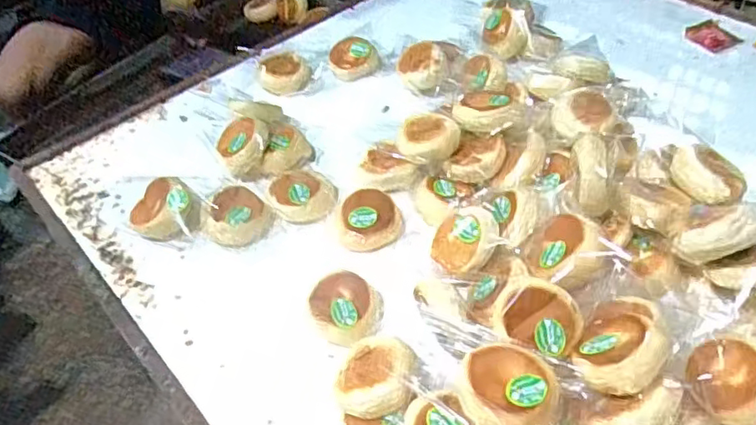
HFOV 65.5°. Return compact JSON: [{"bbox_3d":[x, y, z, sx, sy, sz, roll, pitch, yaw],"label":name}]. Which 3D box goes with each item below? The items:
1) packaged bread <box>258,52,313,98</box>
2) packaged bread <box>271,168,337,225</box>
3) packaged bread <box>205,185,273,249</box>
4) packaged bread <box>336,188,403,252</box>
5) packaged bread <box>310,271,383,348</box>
[{"bbox_3d":[-0.170,-0.259,1.059,0.097,0.050,0.073,-16,47,-9],"label":"packaged bread"},{"bbox_3d":[-0.108,-0.028,0.856,0.097,0.035,0.104,-14,47,-6],"label":"packaged bread"},{"bbox_3d":[-0.193,0.006,0.818,0.074,0.050,0.080,-3,47,3],"label":"packaged bread"},{"bbox_3d":[-0.013,0.007,0.809,0.093,0.043,0.084,-6,47,1],"label":"packaged bread"},{"bbox_3d":[-0.040,0.117,0.706,0.082,0.045,0.080,-3,47,3],"label":"packaged bread"}]

